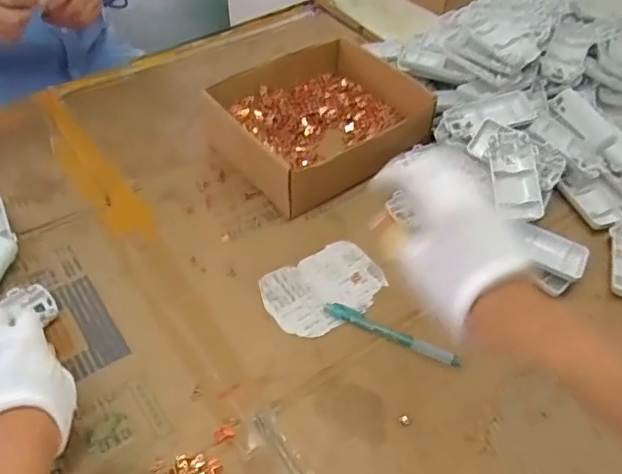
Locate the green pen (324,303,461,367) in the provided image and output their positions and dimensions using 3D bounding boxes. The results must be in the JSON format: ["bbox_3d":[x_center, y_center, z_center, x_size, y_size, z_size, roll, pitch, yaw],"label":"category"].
[{"bbox_3d":[0.072,0.085,0.506,0.127,0.013,0.014,22,52,17],"label":"green pen"}]

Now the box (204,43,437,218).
[{"bbox_3d":[0.008,-0.139,0.659,0.216,0.062,0.193,-28,55,-23],"label":"box"}]

